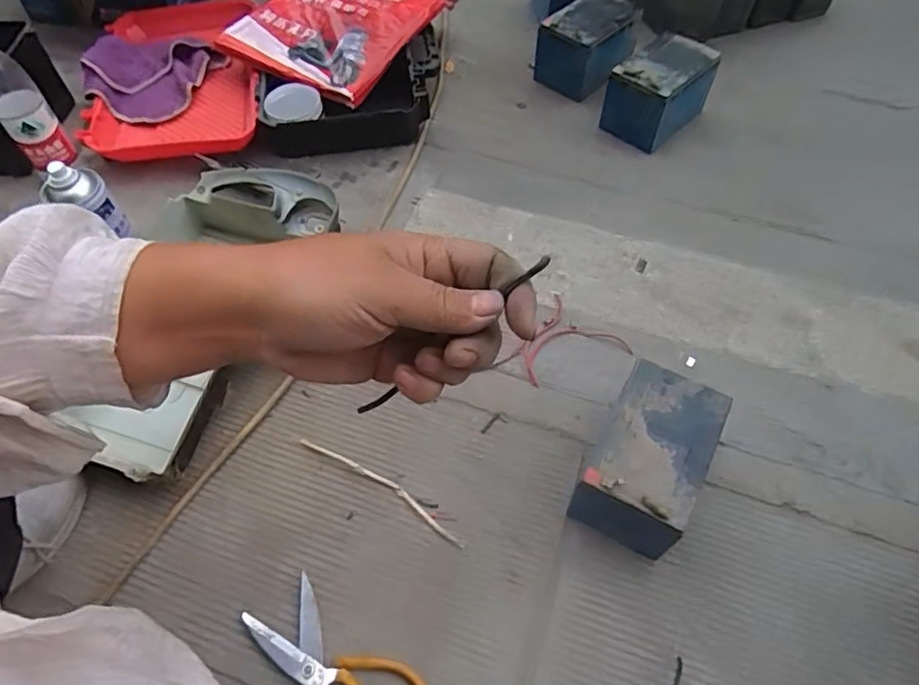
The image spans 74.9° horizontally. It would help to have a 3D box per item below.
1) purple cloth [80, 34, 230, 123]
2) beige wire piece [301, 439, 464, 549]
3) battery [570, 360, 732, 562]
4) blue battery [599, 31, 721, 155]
[{"bbox_3d":[-0.505,-0.434,0.962,0.206,0.041,0.186,13,58,10],"label":"purple cloth"},{"bbox_3d":[-0.082,0.151,0.633,0.207,0.005,0.019,28,60,19],"label":"beige wire piece"},{"bbox_3d":[0.181,0.117,0.595,0.105,0.104,0.158,24,59,16],"label":"battery"},{"bbox_3d":[0.315,-0.397,0.939,0.110,0.099,0.179,39,64,24],"label":"blue battery"}]

